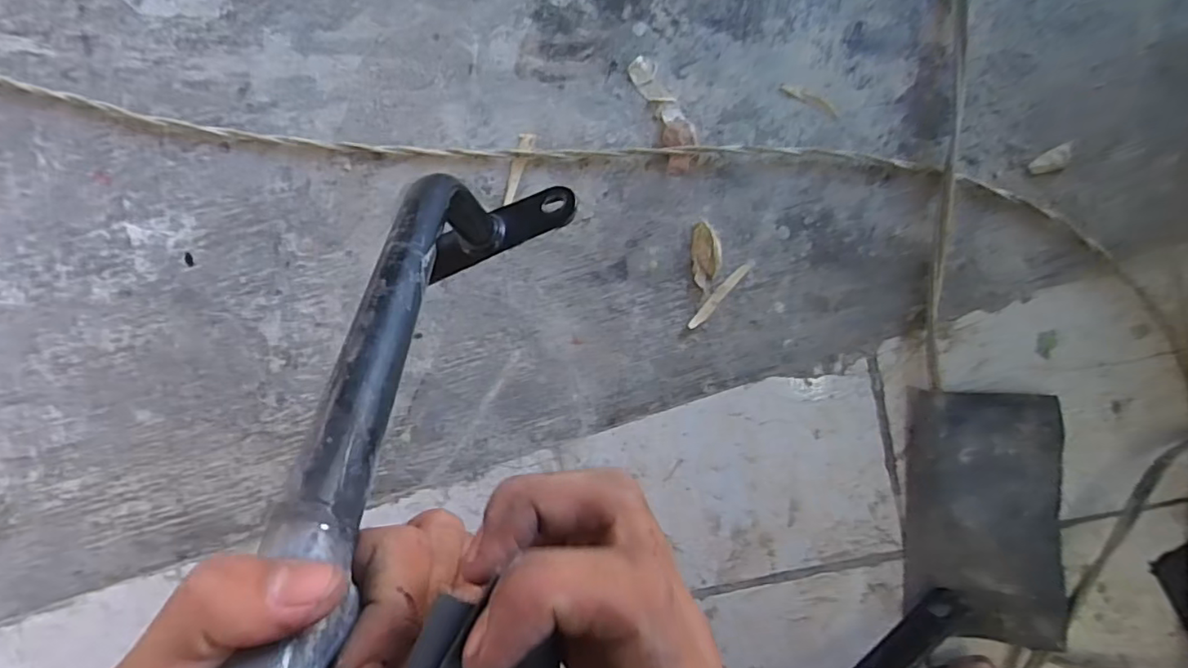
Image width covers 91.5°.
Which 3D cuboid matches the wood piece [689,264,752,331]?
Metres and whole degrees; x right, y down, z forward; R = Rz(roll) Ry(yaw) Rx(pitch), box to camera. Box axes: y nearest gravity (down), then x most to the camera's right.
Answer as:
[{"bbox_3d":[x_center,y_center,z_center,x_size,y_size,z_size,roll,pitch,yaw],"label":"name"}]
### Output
[{"bbox_3d":[0.116,-0.035,0.539,0.011,0.004,0.079,41,90,-1],"label":"wood piece"}]

